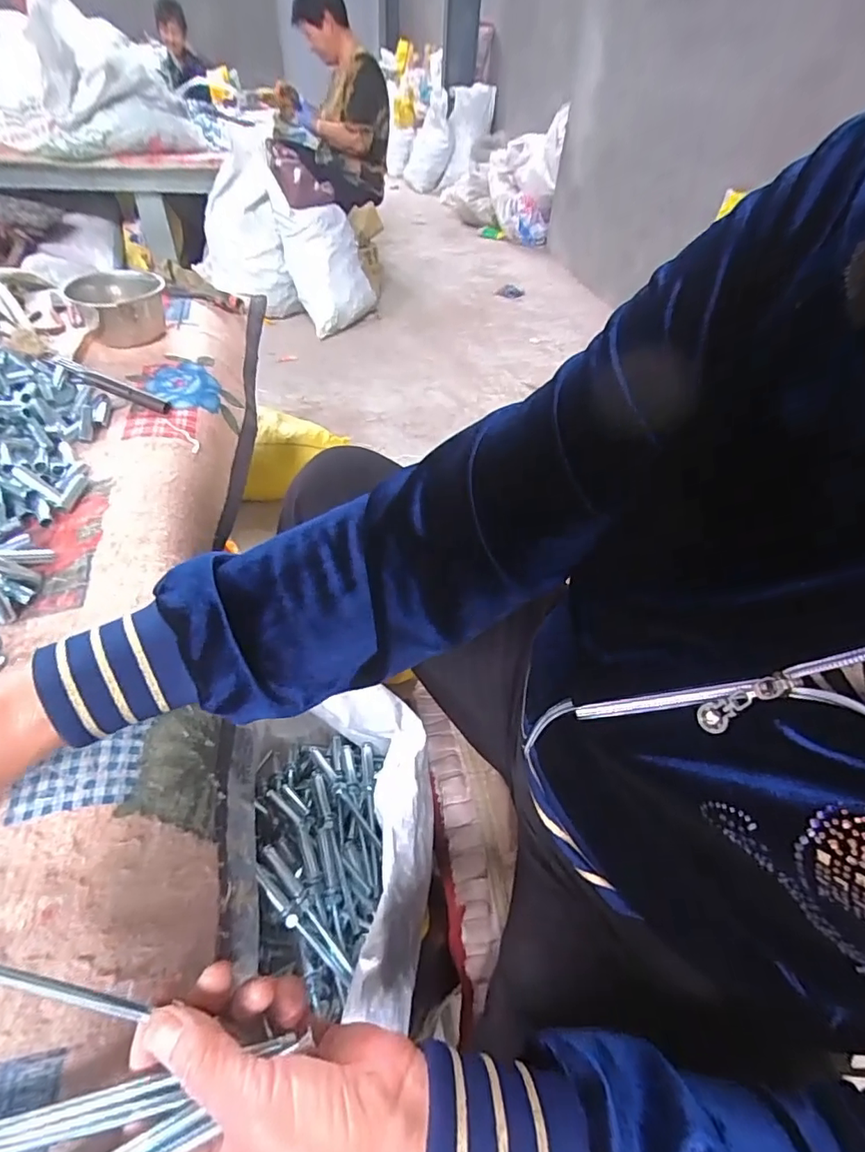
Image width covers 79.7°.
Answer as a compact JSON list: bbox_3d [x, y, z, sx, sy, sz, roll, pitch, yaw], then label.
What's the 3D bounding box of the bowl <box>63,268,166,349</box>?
[{"bbox_3d":[-0.419,-0.361,0.708,0.101,0.075,0.124,-26,53,-27],"label":"bowl"}]

